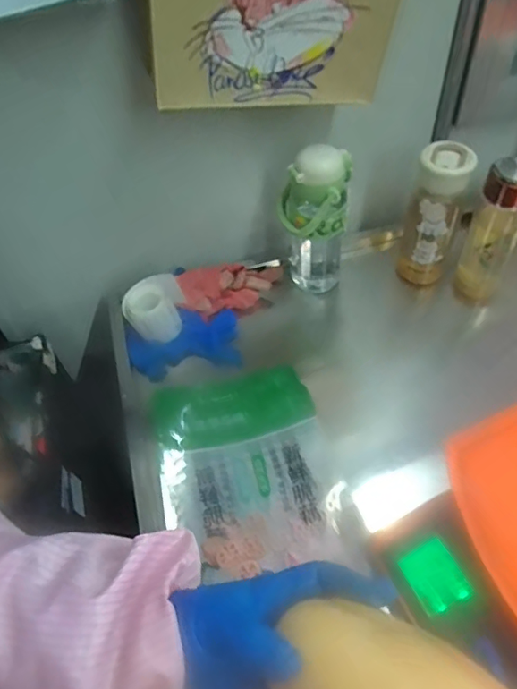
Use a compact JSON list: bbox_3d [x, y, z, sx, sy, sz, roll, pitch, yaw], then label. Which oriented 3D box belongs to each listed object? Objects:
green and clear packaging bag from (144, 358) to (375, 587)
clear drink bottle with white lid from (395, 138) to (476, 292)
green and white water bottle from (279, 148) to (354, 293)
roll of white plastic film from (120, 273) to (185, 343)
[{"bbox_3d":[-0.012,0.145,0.612,0.202,0.033,0.244,-14,51,-5],"label":"green and clear packaging bag"},{"bbox_3d":[0.249,-0.176,0.725,0.073,0.201,0.068,21,56,21],"label":"clear drink bottle with white lid"},{"bbox_3d":[0.080,-0.179,0.736,0.094,0.228,0.106,0,52,6],"label":"green and white water bottle"},{"bbox_3d":[-0.152,-0.049,0.740,0.076,0.072,0.069,-5,51,2],"label":"roll of white plastic film"}]

